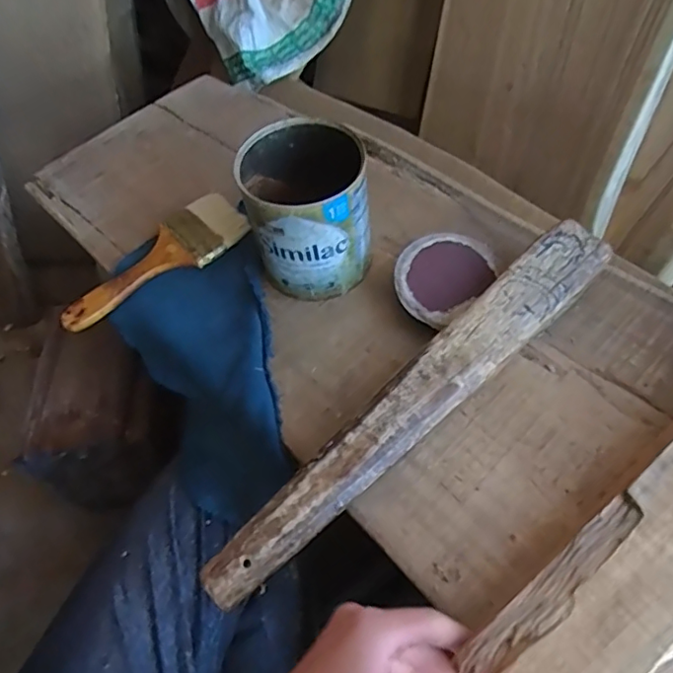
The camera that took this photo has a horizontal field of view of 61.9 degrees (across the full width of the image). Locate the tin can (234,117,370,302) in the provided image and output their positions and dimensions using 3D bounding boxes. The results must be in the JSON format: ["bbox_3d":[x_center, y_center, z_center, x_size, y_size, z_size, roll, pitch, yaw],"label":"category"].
[{"bbox_3d":[-0.026,-0.103,0.472,0.093,0.112,0.102,-20,55,-8],"label":"tin can"}]

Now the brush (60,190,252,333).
[{"bbox_3d":[-0.170,-0.070,0.518,0.184,0.021,0.069,-38,60,-19],"label":"brush"}]

